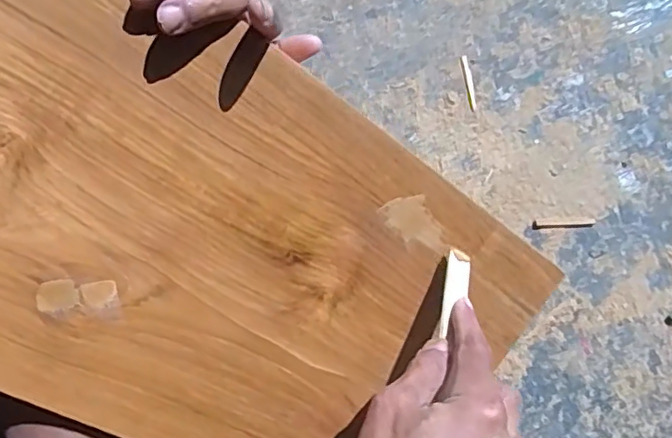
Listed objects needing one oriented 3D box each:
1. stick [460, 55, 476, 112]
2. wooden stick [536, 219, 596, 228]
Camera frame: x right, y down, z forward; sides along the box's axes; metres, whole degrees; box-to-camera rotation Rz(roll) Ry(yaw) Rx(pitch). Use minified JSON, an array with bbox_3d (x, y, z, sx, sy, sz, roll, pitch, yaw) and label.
[{"bbox_3d":[0.132,-0.136,0.589,0.008,0.006,0.060,-7,74,0],"label":"stick"},{"bbox_3d":[0.212,0.004,0.546,0.053,0.004,0.007,-2,74,2],"label":"wooden stick"}]

